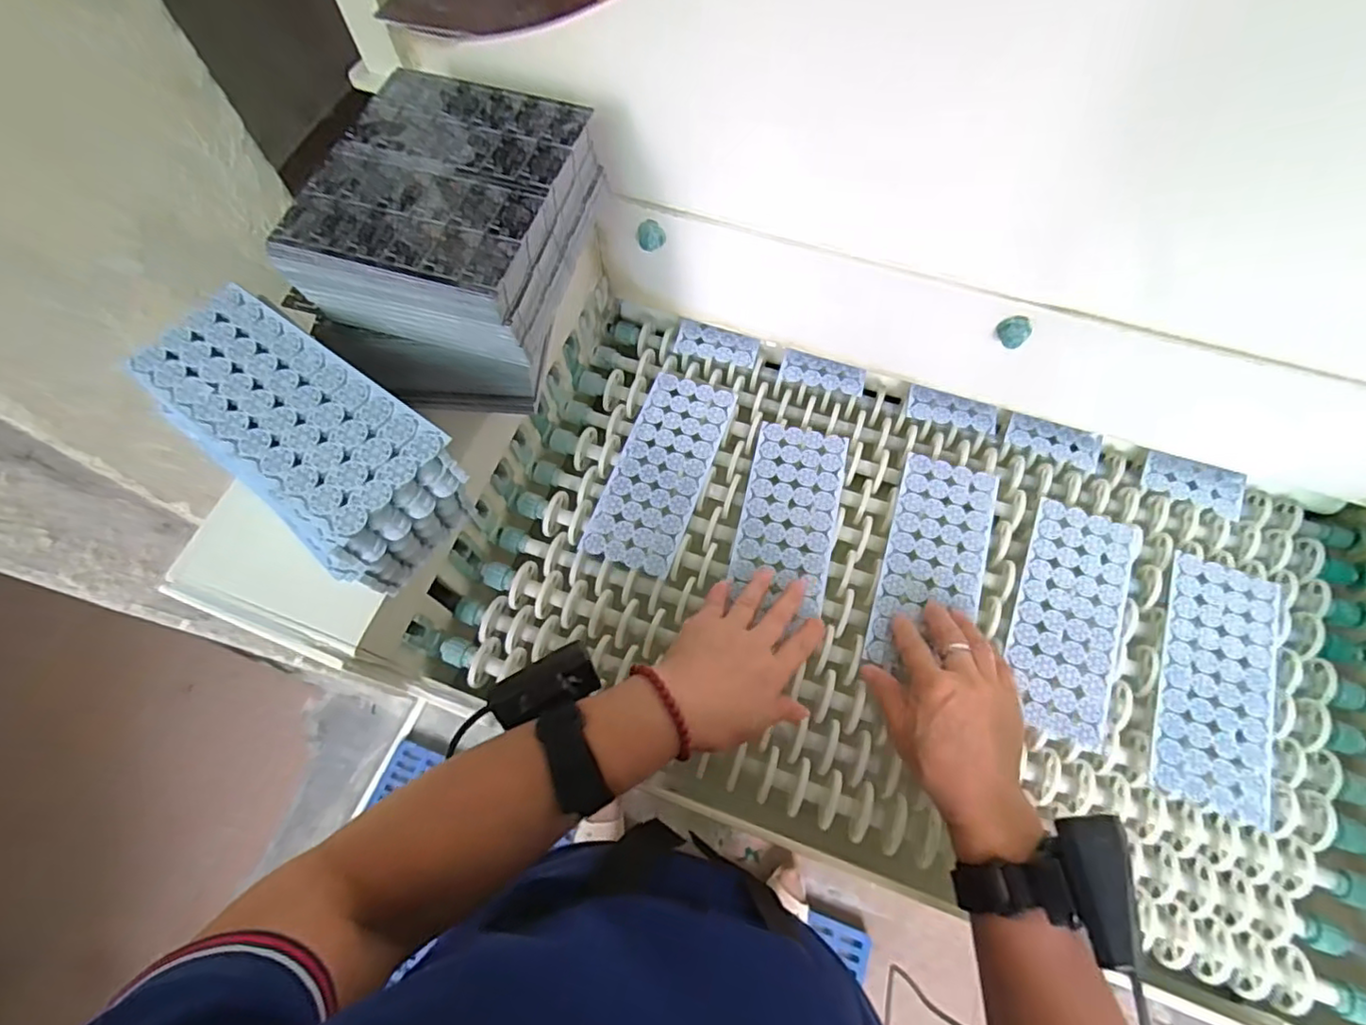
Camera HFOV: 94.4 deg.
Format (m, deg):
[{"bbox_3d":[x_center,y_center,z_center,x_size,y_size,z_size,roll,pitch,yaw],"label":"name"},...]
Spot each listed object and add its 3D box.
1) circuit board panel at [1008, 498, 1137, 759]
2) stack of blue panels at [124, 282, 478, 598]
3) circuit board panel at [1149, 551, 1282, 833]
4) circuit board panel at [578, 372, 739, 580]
[{"bbox_3d":[0.313,0.083,0.514,0.080,0.005,0.193,19,67,9],"label":"circuit board panel"},{"bbox_3d":[-0.231,-0.041,0.410,0.192,0.102,0.091,37,72,16],"label":"stack of blue panels"},{"bbox_3d":[0.418,0.129,0.494,0.082,0.009,0.197,20,68,10],"label":"circuit board panel"},{"bbox_3d":[-0.019,-0.041,0.575,0.083,0.004,0.194,18,67,9],"label":"circuit board panel"}]

